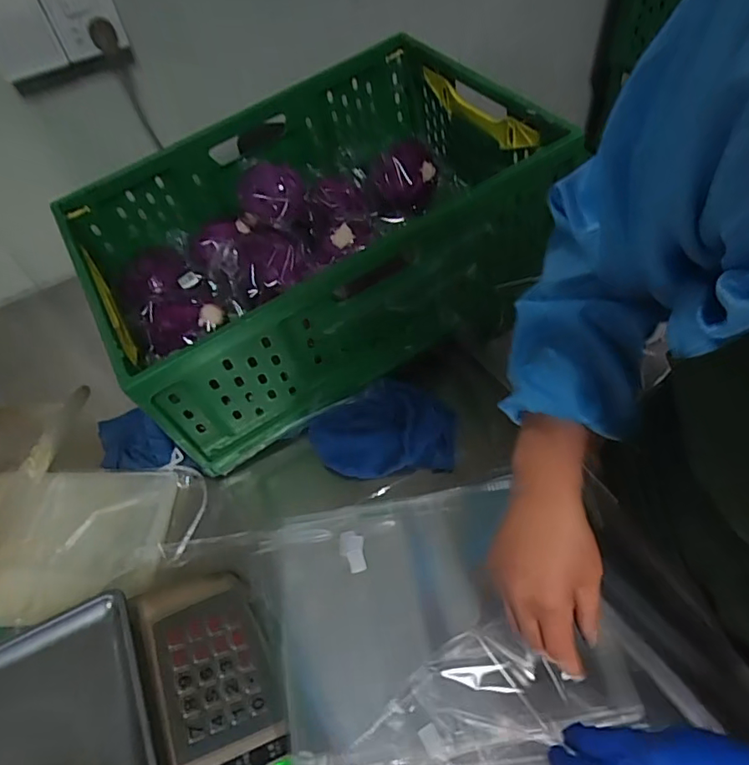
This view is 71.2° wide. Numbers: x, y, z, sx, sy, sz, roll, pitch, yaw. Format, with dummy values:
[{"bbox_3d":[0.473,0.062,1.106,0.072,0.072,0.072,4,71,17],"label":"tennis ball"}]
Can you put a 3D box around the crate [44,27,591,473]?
[{"bbox_3d":[-0.085,-0.232,0.760,0.615,0.238,0.420,-29,56,-14],"label":"crate"}]

